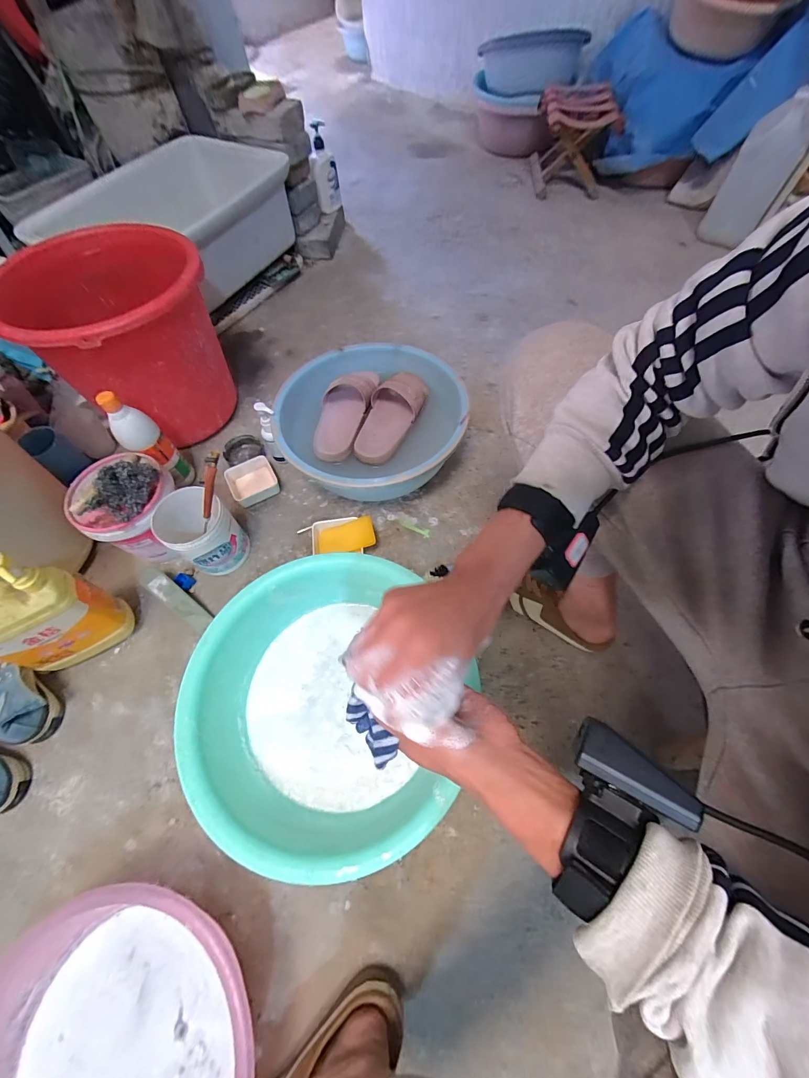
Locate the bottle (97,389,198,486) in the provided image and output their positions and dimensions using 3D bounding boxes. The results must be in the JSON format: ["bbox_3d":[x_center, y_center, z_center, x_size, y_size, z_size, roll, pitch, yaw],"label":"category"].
[{"bbox_3d":[-0.473,-0.174,0.708,0.060,0.206,0.061,4,62,4],"label":"bottle"}]

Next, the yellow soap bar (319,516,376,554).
[{"bbox_3d":[-0.104,-0.005,0.683,0.099,0.013,0.054,-15,62,-5],"label":"yellow soap bar"}]

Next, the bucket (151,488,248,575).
[{"bbox_3d":[-0.348,-0.009,0.666,0.116,0.130,0.105,35,68,19],"label":"bucket"}]

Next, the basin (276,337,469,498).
[{"bbox_3d":[-0.060,-0.208,0.765,0.327,0.169,0.341,-1,62,2],"label":"basin"}]

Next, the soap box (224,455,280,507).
[{"bbox_3d":[-0.311,-0.116,0.776,0.094,0.031,0.092,-25,64,-11],"label":"soap box"}]

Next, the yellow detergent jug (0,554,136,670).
[{"bbox_3d":[-0.525,0.115,0.547,0.144,0.244,0.066,-28,64,-12],"label":"yellow detergent jug"}]

